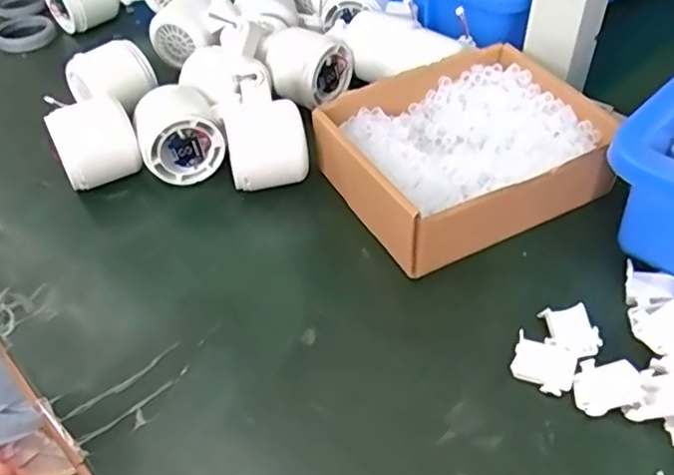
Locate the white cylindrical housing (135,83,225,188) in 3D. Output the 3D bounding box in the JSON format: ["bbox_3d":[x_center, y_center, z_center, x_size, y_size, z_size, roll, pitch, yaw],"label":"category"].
[{"bbox_3d":[-0.116,-0.077,0.461,0.056,0.059,0.062,-17,47,-12],"label":"white cylindrical housing"}]

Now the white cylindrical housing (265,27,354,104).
[{"bbox_3d":[-0.027,-0.143,0.509,0.060,0.048,0.061,26,53,26],"label":"white cylindrical housing"}]

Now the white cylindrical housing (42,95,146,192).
[{"bbox_3d":[-0.175,-0.070,0.453,0.054,0.048,0.053,-22,49,-17],"label":"white cylindrical housing"}]

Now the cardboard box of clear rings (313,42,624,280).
[{"bbox_3d":[0.088,-0.062,0.427,0.177,0.046,0.134,-24,49,-18],"label":"cardboard box of clear rings"}]

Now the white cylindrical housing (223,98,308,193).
[{"bbox_3d":[-0.049,-0.063,0.443,0.054,0.050,0.046,-13,47,-8],"label":"white cylindrical housing"}]

